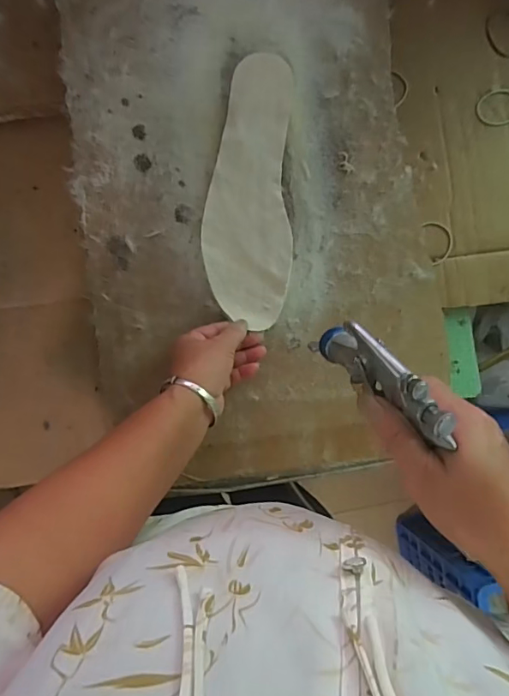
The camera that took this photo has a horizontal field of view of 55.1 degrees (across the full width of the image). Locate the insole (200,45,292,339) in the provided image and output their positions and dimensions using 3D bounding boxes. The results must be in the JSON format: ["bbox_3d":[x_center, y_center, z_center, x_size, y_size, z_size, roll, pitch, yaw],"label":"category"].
[{"bbox_3d":[-0.004,-0.163,0.514,0.090,0.008,0.272,2,93,-6],"label":"insole"}]

